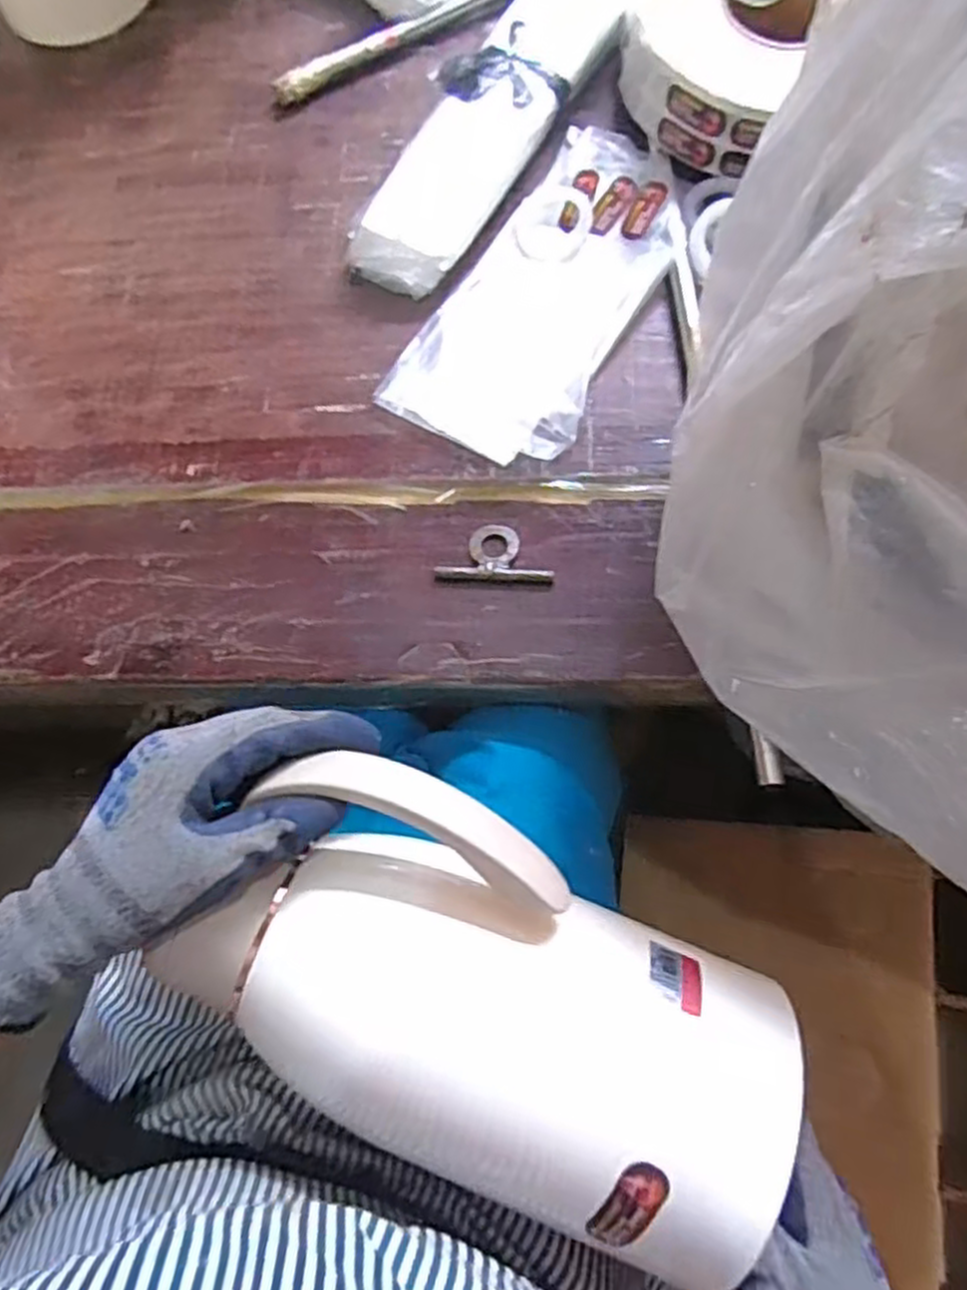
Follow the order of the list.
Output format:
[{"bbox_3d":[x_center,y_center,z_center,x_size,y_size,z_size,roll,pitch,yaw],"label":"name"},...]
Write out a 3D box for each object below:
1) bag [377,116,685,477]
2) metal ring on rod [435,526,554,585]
[{"bbox_3d":[0.048,-0.247,0.544,0.126,0.024,0.264,27,74,11],"label":"bag"},{"bbox_3d":[0.007,-0.058,0.490,0.071,0.004,0.037,2,71,3],"label":"metal ring on rod"}]

